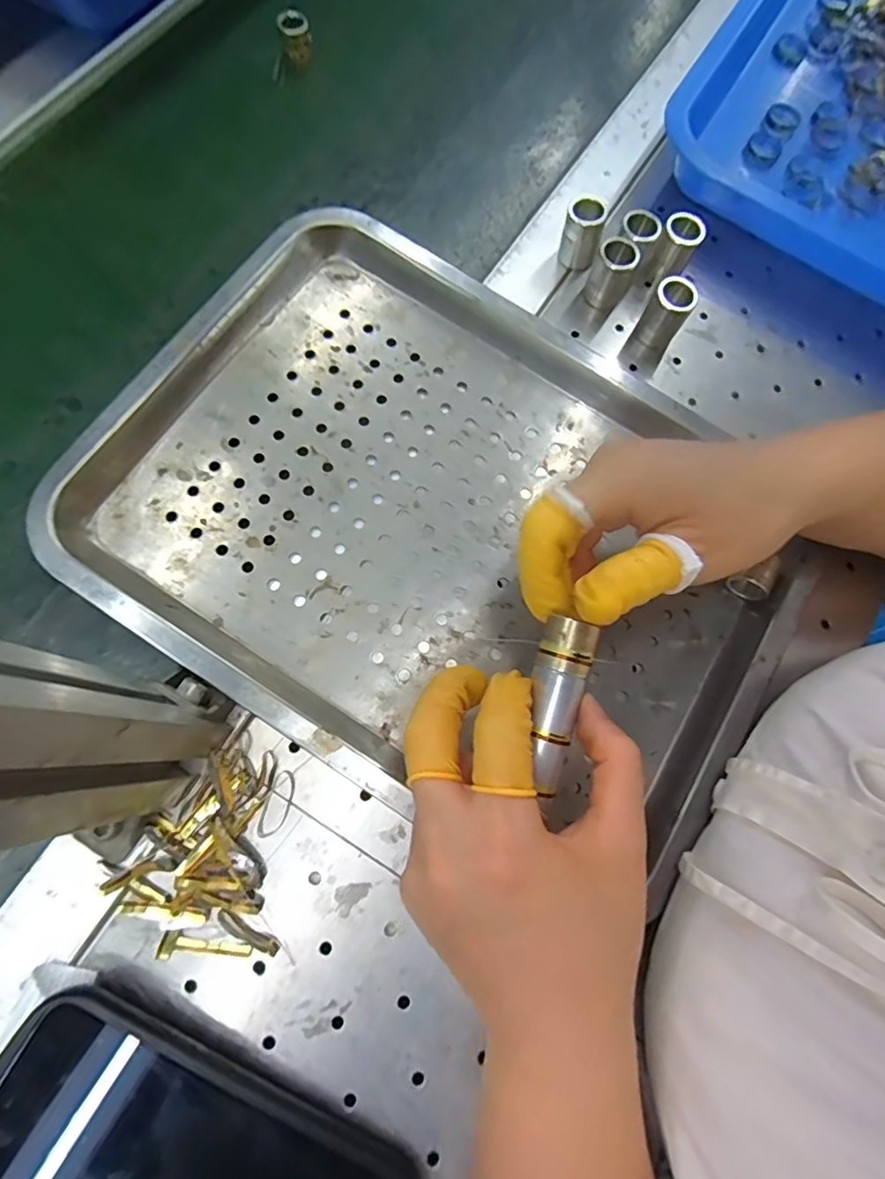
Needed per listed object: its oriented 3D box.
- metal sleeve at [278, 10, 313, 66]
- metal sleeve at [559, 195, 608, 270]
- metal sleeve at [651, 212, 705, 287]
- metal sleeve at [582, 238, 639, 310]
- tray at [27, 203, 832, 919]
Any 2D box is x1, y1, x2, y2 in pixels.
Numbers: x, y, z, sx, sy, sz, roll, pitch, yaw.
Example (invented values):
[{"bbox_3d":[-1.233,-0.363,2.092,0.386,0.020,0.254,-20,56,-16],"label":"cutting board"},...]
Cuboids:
[{"bbox_3d":[-0.100,-0.379,0.378,0.020,0.020,0.019,-9,72,-5],"label":"metal sleeve"},{"bbox_3d":[0.083,-0.212,0.329,0.022,0.030,0.019,15,72,3],"label":"metal sleeve"},{"bbox_3d":[0.137,-0.202,0.330,0.023,0.032,0.022,1,72,-2],"label":"metal sleeve"},{"bbox_3d":[0.098,-0.184,0.325,0.023,0.032,0.022,1,72,-2],"label":"metal sleeve"},{"bbox_3d":[0.008,-0.033,0.290,0.341,0.032,0.244,31,75,3],"label":"tray"}]

